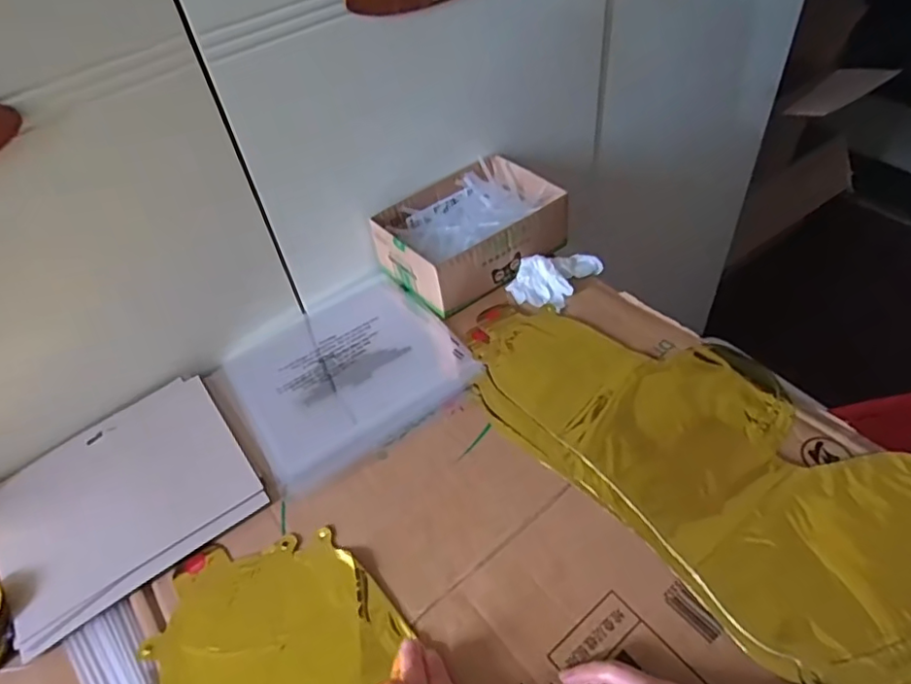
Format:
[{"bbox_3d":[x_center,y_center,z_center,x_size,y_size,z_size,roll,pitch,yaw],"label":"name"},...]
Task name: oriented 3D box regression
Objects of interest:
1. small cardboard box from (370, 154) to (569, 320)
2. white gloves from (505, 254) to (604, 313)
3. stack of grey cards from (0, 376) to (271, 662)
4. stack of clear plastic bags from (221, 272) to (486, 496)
[{"bbox_3d":[0.016,-0.123,0.653,0.188,0.067,0.143,-31,51,-21],"label":"small cardboard box"},{"bbox_3d":[0.104,-0.073,0.624,0.065,0.024,0.089,27,55,28],"label":"white gloves"},{"bbox_3d":[-0.277,0.126,0.489,0.191,0.008,0.169,-33,52,-22],"label":"stack of grey cards"},{"bbox_3d":[-0.113,0.021,0.592,0.205,0.018,0.227,-29,45,-19],"label":"stack of clear plastic bags"}]

